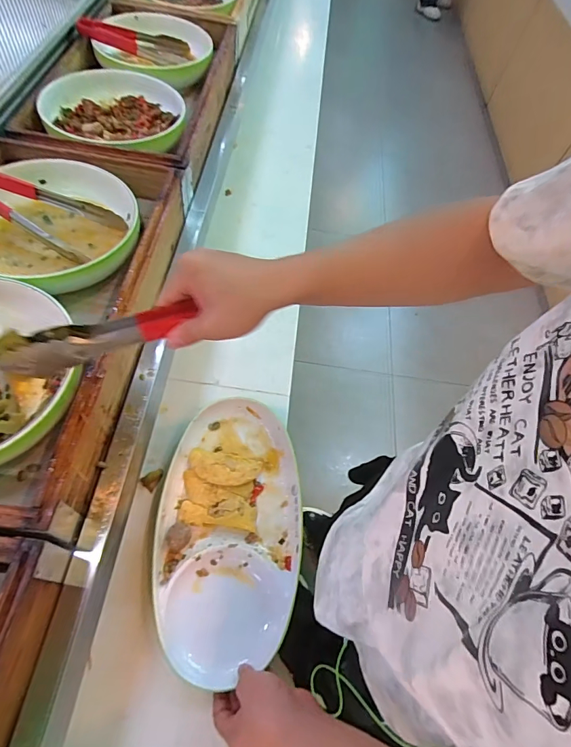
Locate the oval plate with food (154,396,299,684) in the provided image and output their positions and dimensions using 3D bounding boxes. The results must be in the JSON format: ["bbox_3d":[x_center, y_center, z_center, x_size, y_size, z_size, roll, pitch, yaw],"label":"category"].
[{"bbox_3d":[-0.075,0.203,0.570,0.189,0.042,0.350,5,62,-1],"label":"oval plate with food"}]

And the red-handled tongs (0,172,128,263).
[{"bbox_3d":[-0.357,-0.223,0.580,0.237,0.040,0.097,16,64,-16],"label":"red-handled tongs"}]

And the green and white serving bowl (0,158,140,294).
[{"bbox_3d":[-0.336,-0.205,0.584,0.239,0.064,0.223,1,62,-3],"label":"green and white serving bowl"}]

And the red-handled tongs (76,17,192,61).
[{"bbox_3d":[-0.302,-0.679,0.838,0.217,0.033,0.048,-6,61,-26],"label":"red-handled tongs"}]

